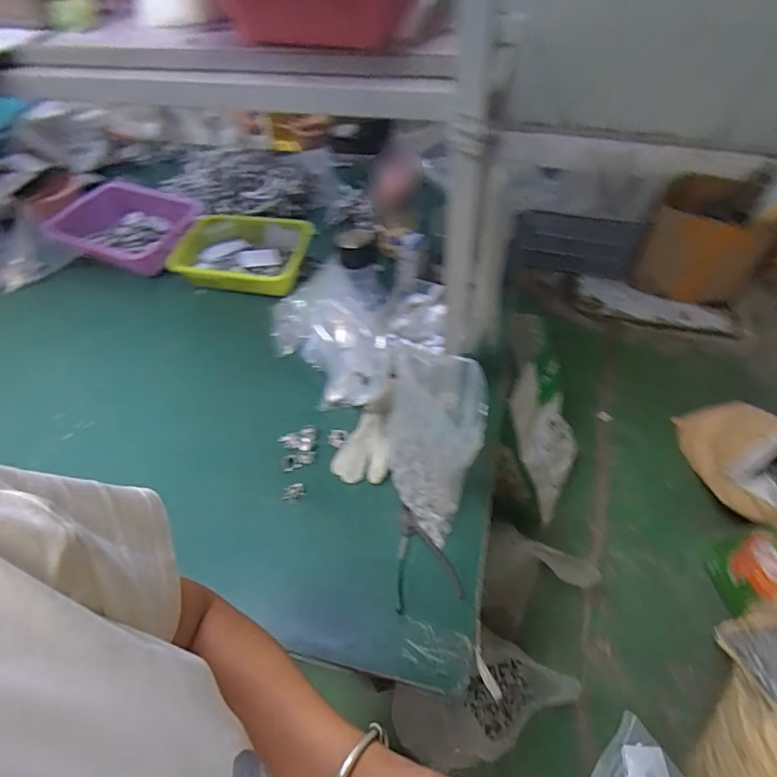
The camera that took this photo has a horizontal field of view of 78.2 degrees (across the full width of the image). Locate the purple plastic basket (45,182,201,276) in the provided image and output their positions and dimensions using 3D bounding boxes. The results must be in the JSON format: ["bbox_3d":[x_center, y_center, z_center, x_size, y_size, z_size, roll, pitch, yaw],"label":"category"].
[{"bbox_3d":[-0.585,-0.377,1.112,0.293,0.083,0.241,10,54,11],"label":"purple plastic basket"}]

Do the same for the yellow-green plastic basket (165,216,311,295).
[{"bbox_3d":[-0.311,-0.296,1.041,0.281,0.077,0.220,6,53,8],"label":"yellow-green plastic basket"}]

